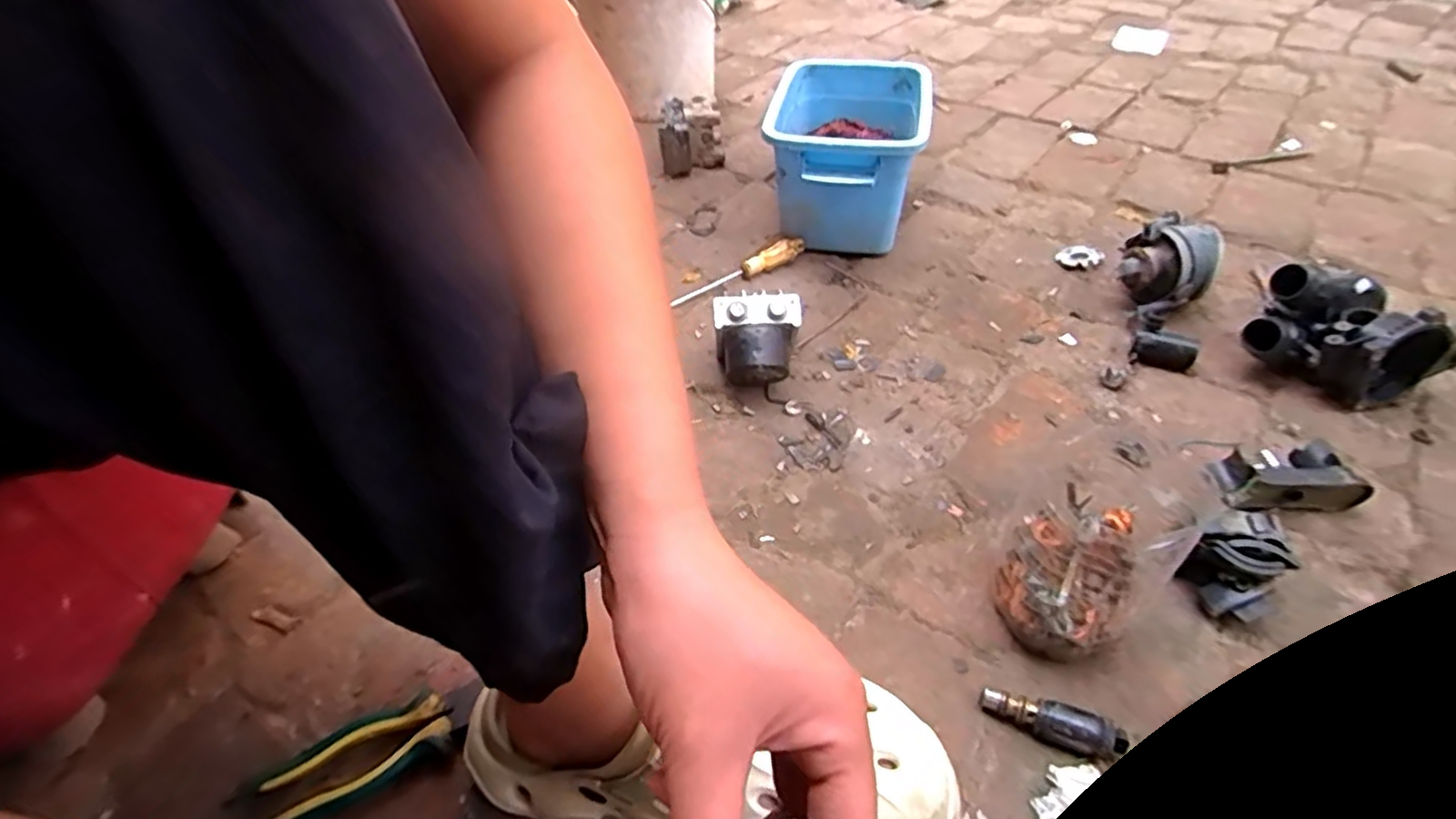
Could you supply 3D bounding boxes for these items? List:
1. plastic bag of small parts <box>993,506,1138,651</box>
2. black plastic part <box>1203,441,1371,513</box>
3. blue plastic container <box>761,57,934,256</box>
[{"bbox_3d":[0.243,0.118,0.497,0.078,0.104,0.084,20,49,23],"label":"plastic bag of small parts"},{"bbox_3d":[0.475,0.058,0.594,0.114,0.032,0.060,-3,45,1],"label":"black plastic part"},{"bbox_3d":[0.162,-0.346,0.940,0.191,0.149,0.292,9,46,12],"label":"blue plastic container"}]

